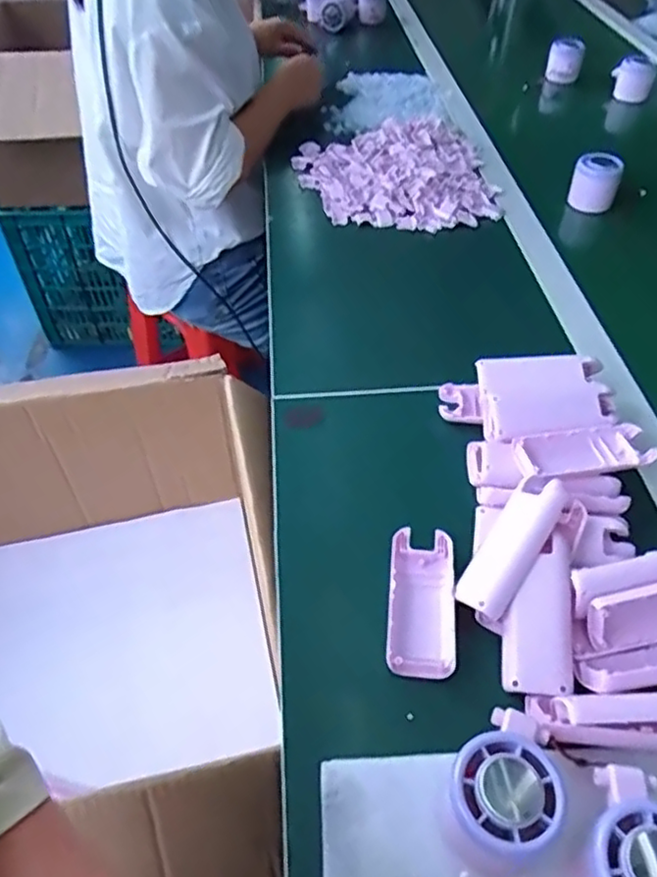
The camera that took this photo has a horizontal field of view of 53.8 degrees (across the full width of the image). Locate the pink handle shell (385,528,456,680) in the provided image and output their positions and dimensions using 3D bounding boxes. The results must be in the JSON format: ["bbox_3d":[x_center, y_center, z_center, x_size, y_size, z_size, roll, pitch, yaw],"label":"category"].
[{"bbox_3d":[0.063,0.112,0.444,0.043,0.015,0.104,4,48,5],"label":"pink handle shell"}]

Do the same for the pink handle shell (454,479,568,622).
[{"bbox_3d":[0.124,0.073,0.436,0.037,0.020,0.099,31,79,26],"label":"pink handle shell"}]

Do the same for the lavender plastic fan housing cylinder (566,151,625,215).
[{"bbox_3d":[0.344,-0.329,0.828,0.063,0.067,0.045,16,50,16],"label":"lavender plastic fan housing cylinder"}]

